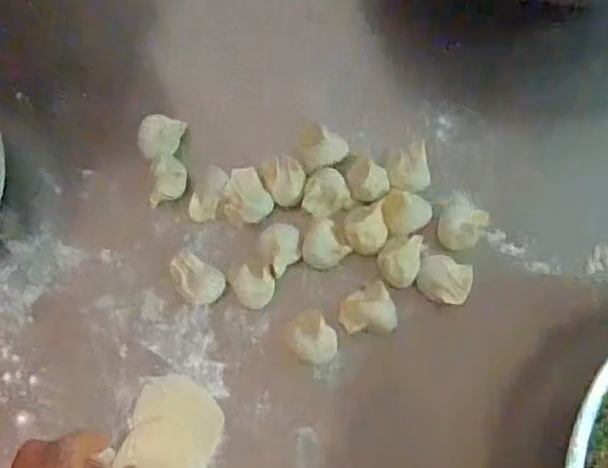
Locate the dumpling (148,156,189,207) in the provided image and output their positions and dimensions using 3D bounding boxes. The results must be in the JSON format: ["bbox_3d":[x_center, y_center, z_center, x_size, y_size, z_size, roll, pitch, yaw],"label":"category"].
[{"bbox_3d":[-0.102,-0.038,0.498,0.023,0.029,0.034,14,76,6],"label":"dumpling"}]

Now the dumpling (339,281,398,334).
[{"bbox_3d":[0.046,0.057,0.469,0.039,0.021,0.035,-25,76,-5],"label":"dumpling"}]

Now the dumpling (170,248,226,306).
[{"bbox_3d":[-0.080,0.035,0.487,0.041,0.018,0.029,31,78,9],"label":"dumpling"}]

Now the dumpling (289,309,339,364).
[{"bbox_3d":[0.006,0.074,0.467,0.030,0.023,0.037,-44,78,-9],"label":"dumpling"}]

